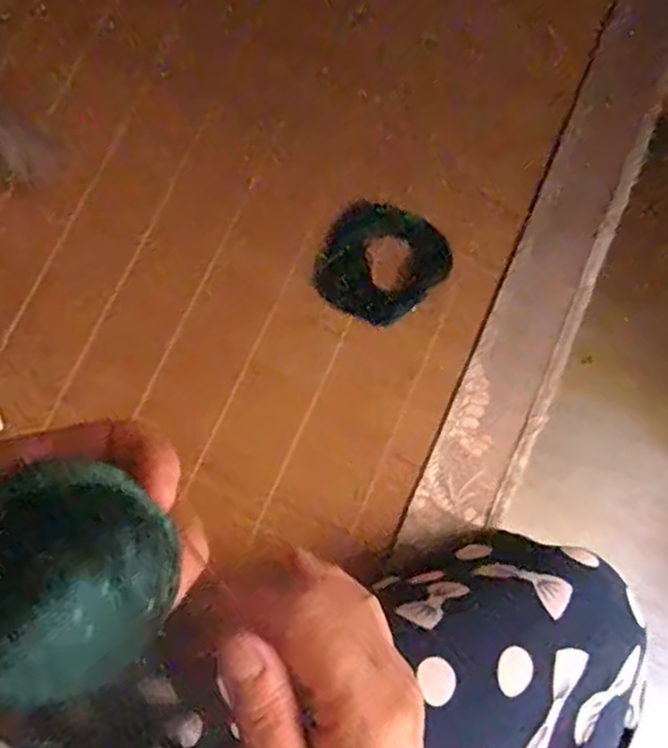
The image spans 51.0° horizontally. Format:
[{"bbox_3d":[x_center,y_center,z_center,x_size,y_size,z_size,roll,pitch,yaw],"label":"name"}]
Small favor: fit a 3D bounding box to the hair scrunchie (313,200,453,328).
[{"bbox_3d":[0.038,-0.083,0.535,0.092,0.023,0.086,22,78,5],"label":"hair scrunchie"}]

